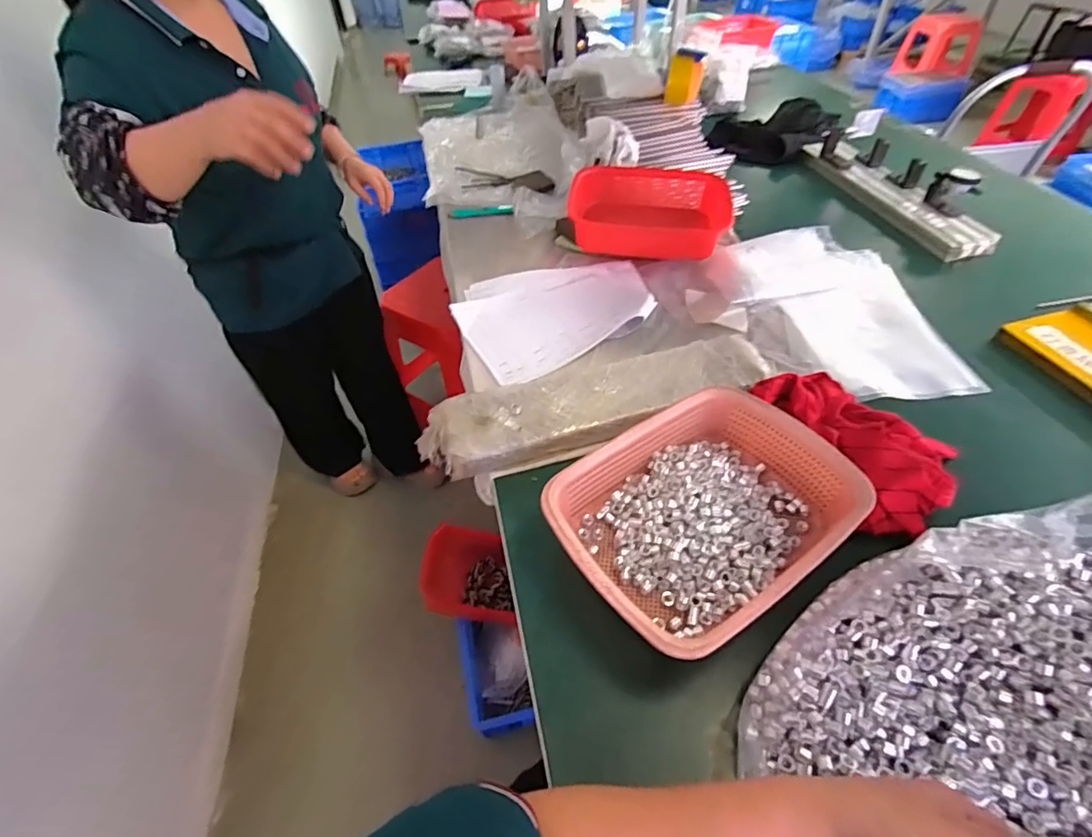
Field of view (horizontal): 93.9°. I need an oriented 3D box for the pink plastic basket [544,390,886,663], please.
[{"bbox_3d":[0.163,0.097,0.537,0.300,0.071,0.218,-29,53,-22],"label":"pink plastic basket"}]

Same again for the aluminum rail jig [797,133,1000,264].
[{"bbox_3d":[0.695,-0.480,1.032,0.109,0.097,0.481,-11,48,-7],"label":"aluminum rail jig"}]

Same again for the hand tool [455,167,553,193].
[{"bbox_3d":[-0.109,-0.553,1.184,0.250,0.034,0.103,19,52,19],"label":"hand tool"}]

